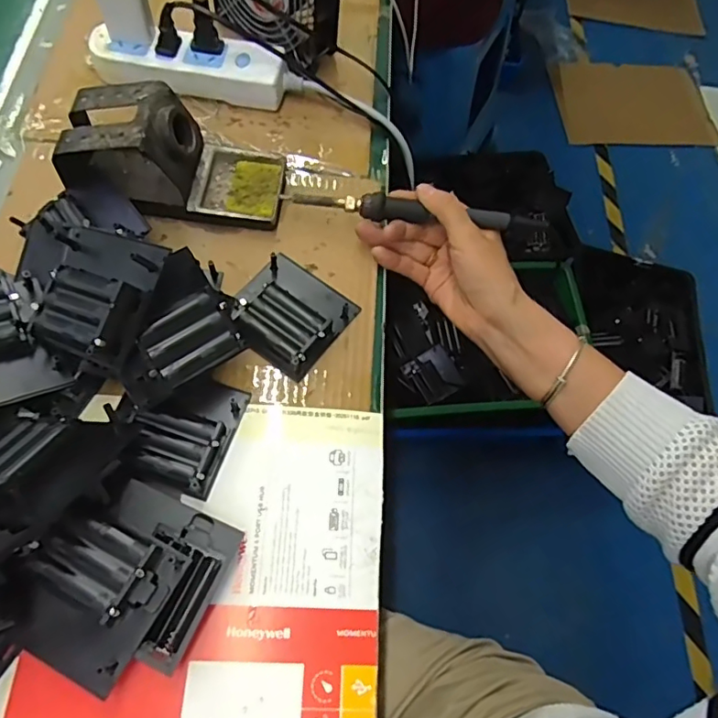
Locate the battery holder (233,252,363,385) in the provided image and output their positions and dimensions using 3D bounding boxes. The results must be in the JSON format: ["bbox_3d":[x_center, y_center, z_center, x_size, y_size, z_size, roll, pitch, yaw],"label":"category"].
[{"bbox_3d":[-0.052,-0.035,0.403,0.076,0.019,0.083,35,67,10],"label":"battery holder"}]

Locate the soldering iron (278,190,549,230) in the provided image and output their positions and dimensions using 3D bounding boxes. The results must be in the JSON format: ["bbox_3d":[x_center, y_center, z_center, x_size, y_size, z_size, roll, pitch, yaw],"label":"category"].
[{"bbox_3d":[0.042,-0.119,0.428,0.207,0.019,0.017,6,64,1],"label":"soldering iron"}]

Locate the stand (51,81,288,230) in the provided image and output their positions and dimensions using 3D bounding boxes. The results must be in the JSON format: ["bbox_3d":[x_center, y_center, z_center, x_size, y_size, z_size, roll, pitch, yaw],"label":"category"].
[{"bbox_3d":[-0.143,-0.154,0.418,0.162,0.076,0.081,4,65,-4],"label":"stand"}]

